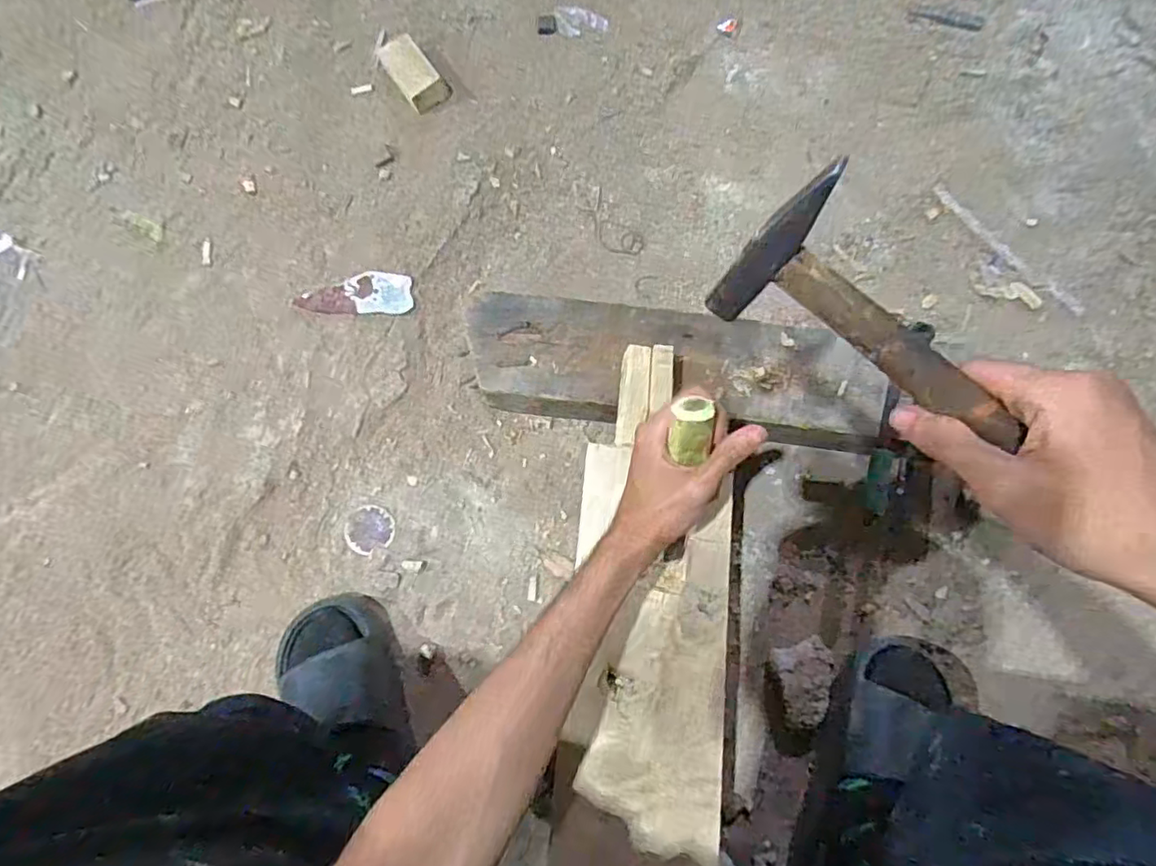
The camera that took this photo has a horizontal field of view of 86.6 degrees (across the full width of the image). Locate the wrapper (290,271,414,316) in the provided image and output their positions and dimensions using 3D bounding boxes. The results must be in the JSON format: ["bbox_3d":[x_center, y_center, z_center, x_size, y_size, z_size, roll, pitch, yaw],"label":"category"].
[{"bbox_3d":[-0.268,-0.168,0.738,0.133,0.007,0.055,-3,76,-1],"label":"wrapper"}]

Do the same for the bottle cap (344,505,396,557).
[{"bbox_3d":[-0.231,0.107,0.680,0.052,0.004,0.051,0,76,0],"label":"bottle cap"}]

